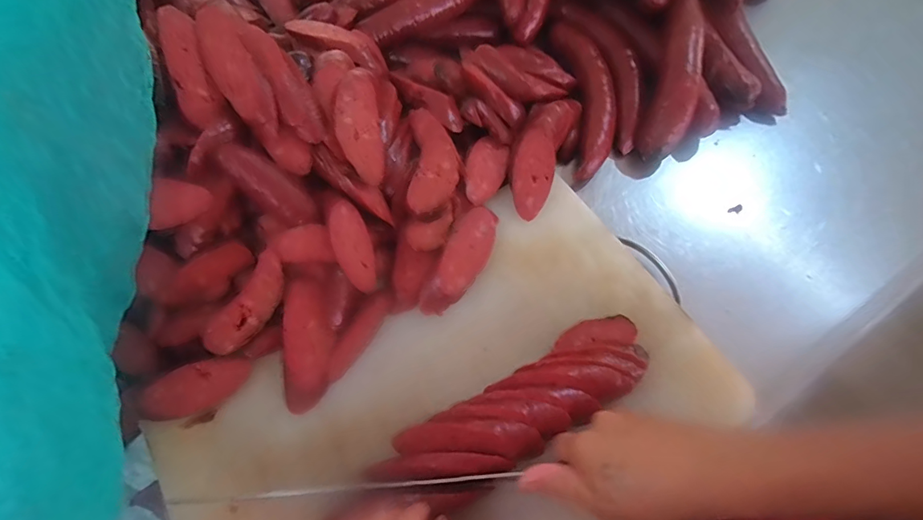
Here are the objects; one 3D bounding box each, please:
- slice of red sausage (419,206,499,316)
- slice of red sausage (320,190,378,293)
[{"bbox_3d":[0.002,-0.001,0.408,0.036,0.015,0.113,24,69,10],"label":"slice of red sausage"},{"bbox_3d":[-0.095,-0.019,0.376,0.030,0.020,0.094,-22,68,-9],"label":"slice of red sausage"}]

